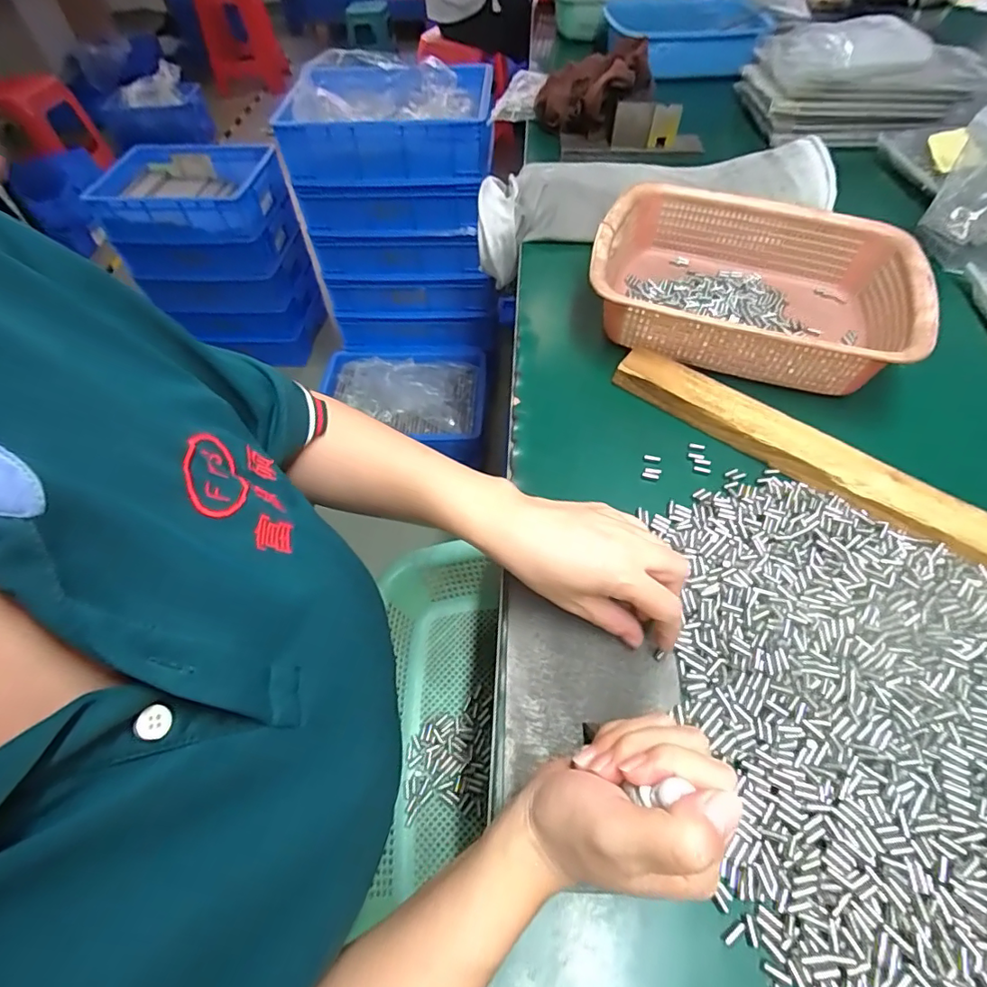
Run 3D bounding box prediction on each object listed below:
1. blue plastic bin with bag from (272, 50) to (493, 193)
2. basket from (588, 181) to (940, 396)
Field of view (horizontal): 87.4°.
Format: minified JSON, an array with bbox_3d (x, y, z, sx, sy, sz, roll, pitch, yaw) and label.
[{"bbox_3d":[-0.205,-0.753,1.046,0.396,0.137,0.257,-1,55,3],"label":"blue plastic bin with bag"},{"bbox_3d":[0.251,-0.206,0.510,0.289,0.067,0.207,17,57,14],"label":"basket"}]

